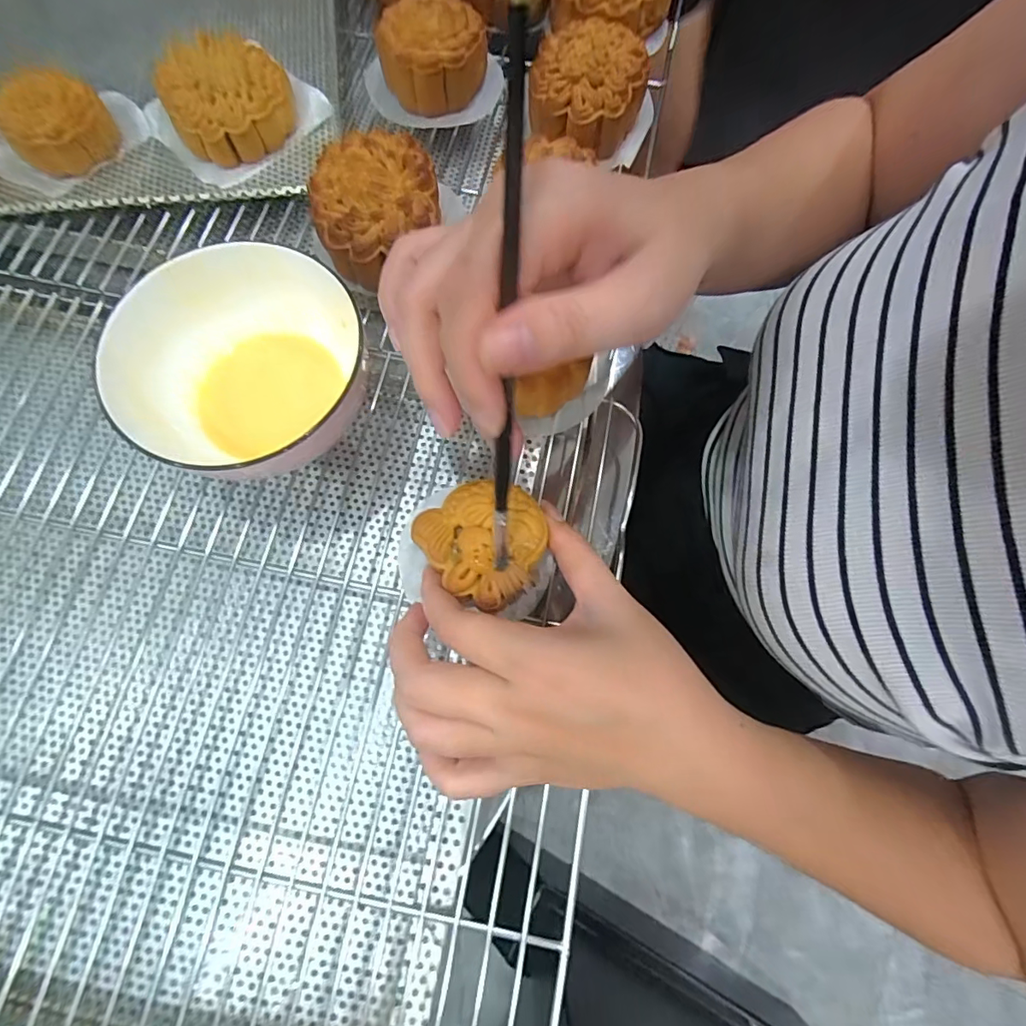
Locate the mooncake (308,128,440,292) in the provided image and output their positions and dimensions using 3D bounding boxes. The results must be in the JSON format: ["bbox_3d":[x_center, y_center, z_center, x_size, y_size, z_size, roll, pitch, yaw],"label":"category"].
[{"bbox_3d":[-0.082,-0.186,0.295,0.071,0.033,0.089,-14,74,-5],"label":"mooncake"}]

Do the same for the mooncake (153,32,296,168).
[{"bbox_3d":[-0.188,-0.275,0.326,0.076,0.034,0.076,0,73,-1],"label":"mooncake"}]

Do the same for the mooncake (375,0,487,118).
[{"bbox_3d":[-0.055,-0.316,0.340,0.063,0.042,0.063,0,73,-1],"label":"mooncake"}]

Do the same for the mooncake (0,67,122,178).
[{"bbox_3d":[-0.290,-0.247,0.314,0.058,0.033,0.058,0,73,-1],"label":"mooncake"}]

